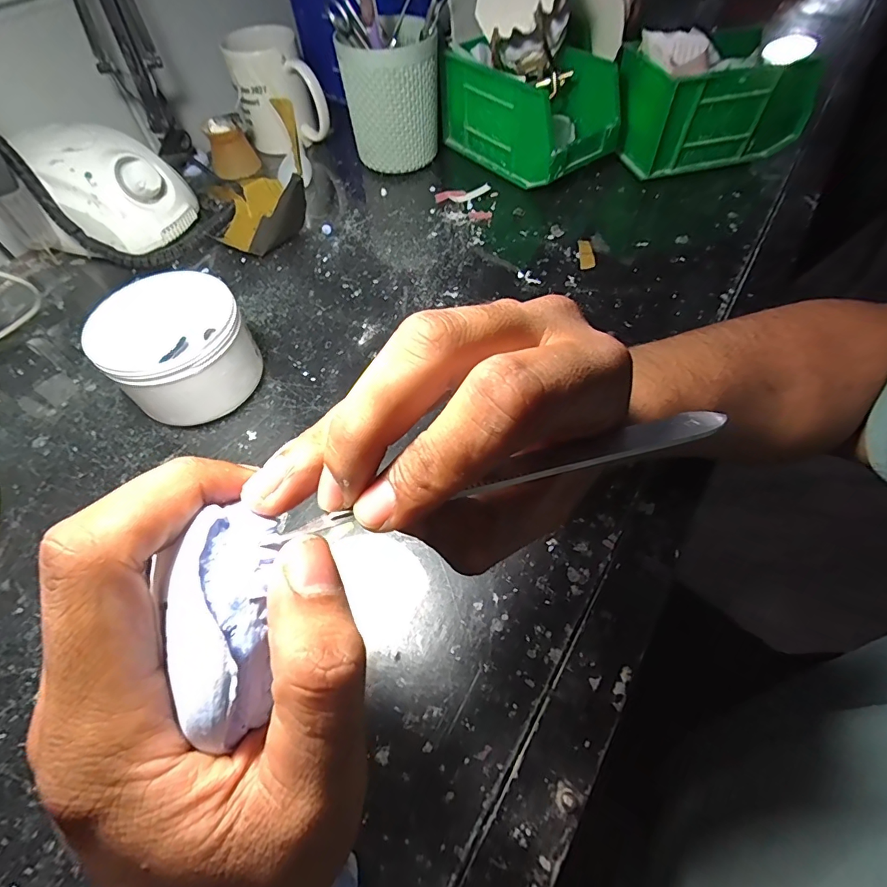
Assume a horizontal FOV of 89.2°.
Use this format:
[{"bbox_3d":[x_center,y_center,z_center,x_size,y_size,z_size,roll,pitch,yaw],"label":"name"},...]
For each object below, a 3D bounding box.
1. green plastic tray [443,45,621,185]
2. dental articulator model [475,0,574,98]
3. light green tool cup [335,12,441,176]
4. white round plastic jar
[{"bbox_3d":[0.088,-0.347,0.472,0.096,0.087,0.171,-35,63,-19],"label":"green plastic tray"},{"bbox_3d":[0.074,-0.382,0.412,0.089,0.090,0.056,4,58,5],"label":"dental articulator model"},{"bbox_3d":[-0.053,-0.361,0.474,0.096,0.109,0.094,-1,57,2],"label":"light green tool cup"},{"bbox_3d":[-0.179,-0.062,0.312,0.083,0.066,0.089,-1,57,2],"label":"white round plastic jar"}]

